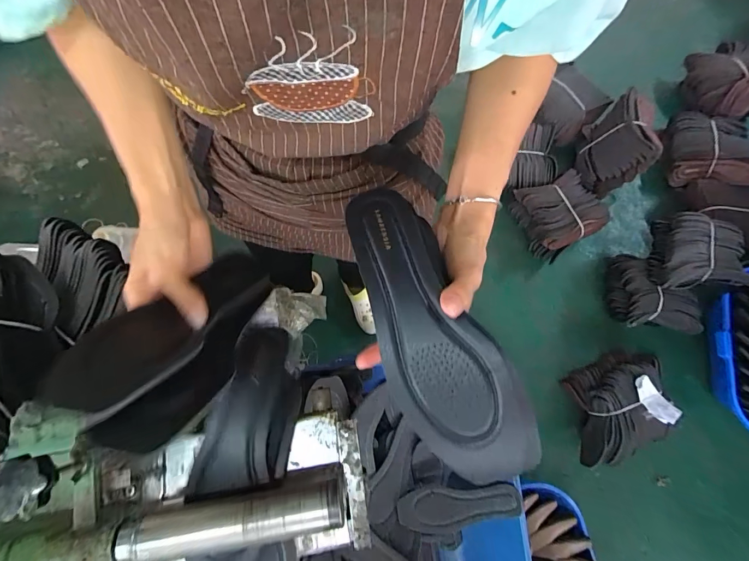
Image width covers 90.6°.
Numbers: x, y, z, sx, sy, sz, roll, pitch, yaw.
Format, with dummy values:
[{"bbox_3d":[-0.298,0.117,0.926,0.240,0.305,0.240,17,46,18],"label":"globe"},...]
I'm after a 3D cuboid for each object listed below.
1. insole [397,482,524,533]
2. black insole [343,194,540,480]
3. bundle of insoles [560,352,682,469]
[{"bbox_3d":[0.154,0.420,0.682,0.218,0.050,0.077,-18,74,18],"label":"insole"},{"bbox_3d":[0.036,0.032,0.271,0.076,0.019,0.226,-22,77,-7],"label":"black insole"},{"bbox_3d":[0.749,0.390,1.148,0.270,0.125,0.305,-8,75,-3],"label":"bundle of insoles"}]

